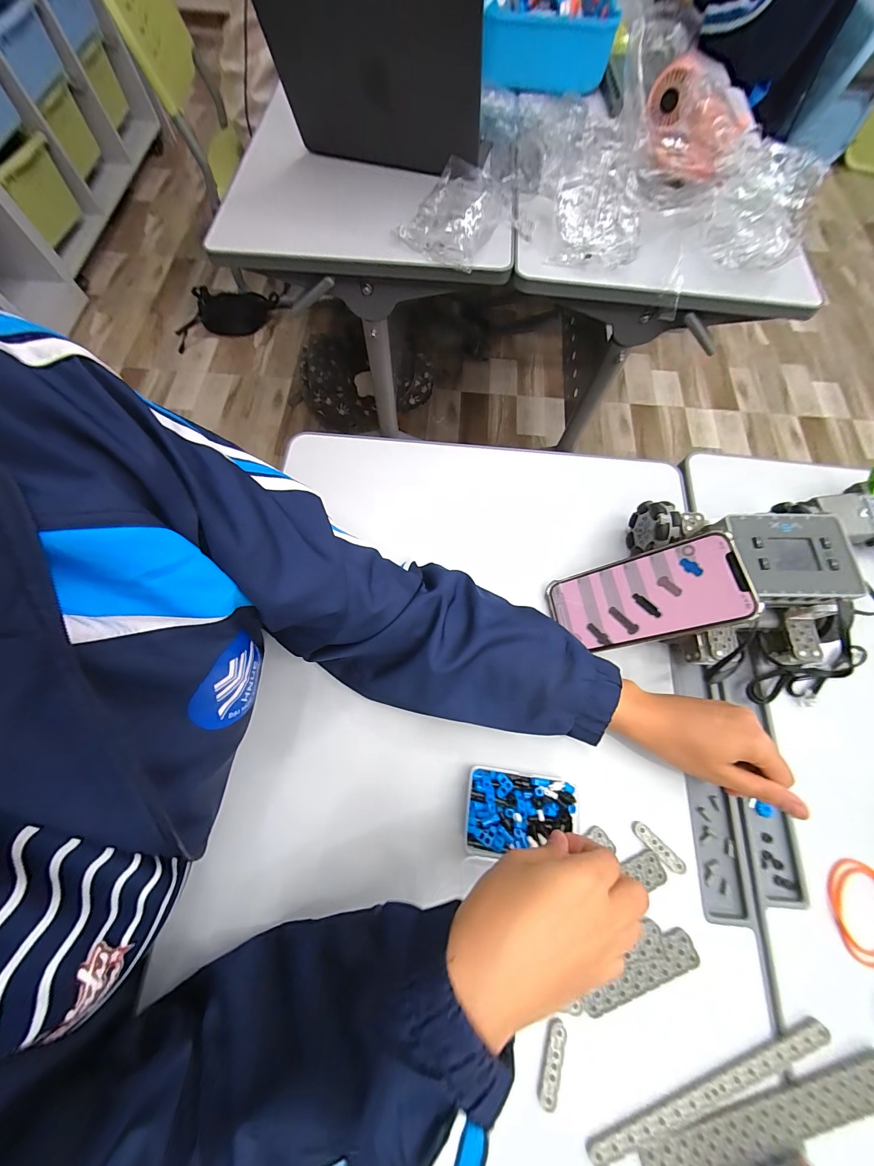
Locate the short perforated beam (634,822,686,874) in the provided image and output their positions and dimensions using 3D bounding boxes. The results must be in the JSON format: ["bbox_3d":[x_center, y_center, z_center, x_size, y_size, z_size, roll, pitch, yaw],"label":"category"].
[{"bbox_3d":[0.194,0.231,0.323,0.012,0.008,0.047,-43,77,-15],"label":"short perforated beam"}]

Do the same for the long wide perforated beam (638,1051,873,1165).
[{"bbox_3d":[0.242,0.386,0.264,0.199,0.008,0.028,-13,71,-6],"label":"long wide perforated beam"}]

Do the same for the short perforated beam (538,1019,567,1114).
[{"bbox_3d":[0.086,0.357,0.275,0.013,0.008,0.048,21,71,6],"label":"short perforated beam"}]

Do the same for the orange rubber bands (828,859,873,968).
[{"bbox_3d":[0.360,0.277,0.311,0.051,0.008,0.072,5,70,0],"label":"orange rubber bands"}]

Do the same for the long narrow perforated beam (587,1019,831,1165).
[{"bbox_3d":[0.202,0.370,0.268,0.196,0.005,0.013,-18,72,-8],"label":"long narrow perforated beam"}]

